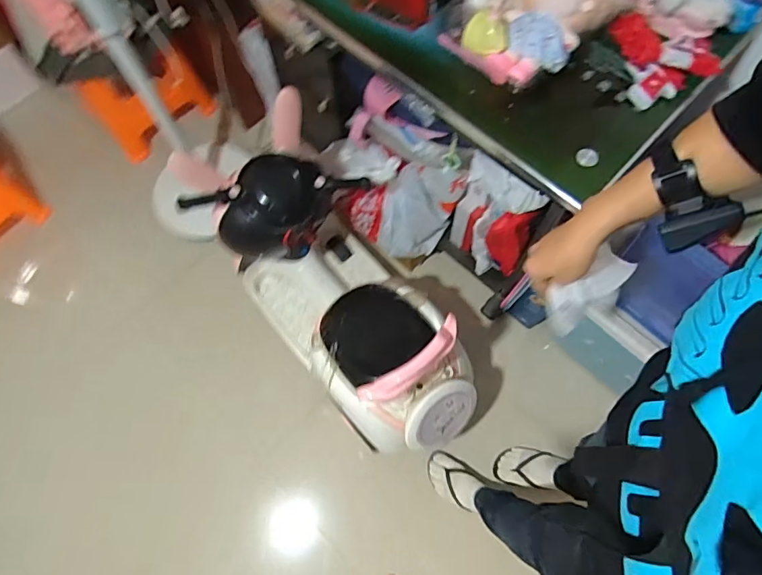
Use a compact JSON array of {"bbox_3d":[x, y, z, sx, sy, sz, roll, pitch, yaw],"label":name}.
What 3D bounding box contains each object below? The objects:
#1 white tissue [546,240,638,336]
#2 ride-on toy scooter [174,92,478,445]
[{"bbox_3d":[0.280,0.003,0.630,0.140,0.062,0.061,-37,72,-10],"label":"white tissue"},{"bbox_3d":[-0.074,0.024,1.089,0.327,0.454,0.717,-38,73,-12],"label":"ride-on toy scooter"}]

